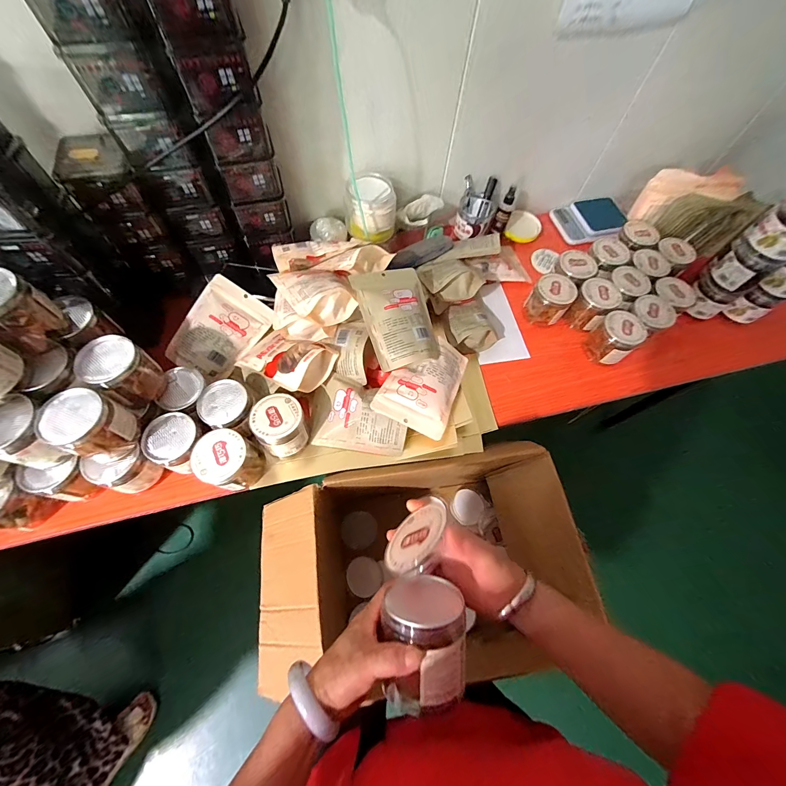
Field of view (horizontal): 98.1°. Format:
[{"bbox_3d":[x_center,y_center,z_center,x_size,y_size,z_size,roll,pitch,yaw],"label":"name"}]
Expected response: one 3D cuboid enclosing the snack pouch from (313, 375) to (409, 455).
[{"bbox_3d":[-0.058,0.040,0.611,0.166,0.029,0.123,8,89,9],"label":"snack pouch"}]

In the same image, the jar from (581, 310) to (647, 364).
[{"bbox_3d":[0.457,-0.114,0.707,0.082,0.087,0.081,1,65,-3],"label":"jar"}]

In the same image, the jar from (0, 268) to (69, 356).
[{"bbox_3d":[-0.526,-0.114,0.467,0.085,0.092,0.079,1,65,-3],"label":"jar"}]

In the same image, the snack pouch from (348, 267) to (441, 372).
[{"bbox_3d":[0.011,-0.138,0.611,0.125,0.029,0.179,-19,81,-20],"label":"snack pouch"}]

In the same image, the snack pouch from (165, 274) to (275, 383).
[{"bbox_3d":[-0.328,-0.117,0.648,0.130,0.024,0.179,33,79,-5],"label":"snack pouch"}]

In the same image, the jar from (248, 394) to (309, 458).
[{"bbox_3d":[-0.189,0.057,0.582,0.083,0.080,0.091,-25,69,-14],"label":"jar"}]

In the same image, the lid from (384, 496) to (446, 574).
[{"bbox_3d":[0.025,0.149,0.362,0.083,0.065,0.009,-44,104,-11],"label":"lid"}]

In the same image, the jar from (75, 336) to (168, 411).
[{"bbox_3d":[-0.417,-0.034,0.526,0.084,0.085,0.079,1,65,-3],"label":"jar"}]

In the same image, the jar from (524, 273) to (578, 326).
[{"bbox_3d":[0.340,-0.202,0.748,0.080,0.091,0.077,1,65,-3],"label":"jar"}]

